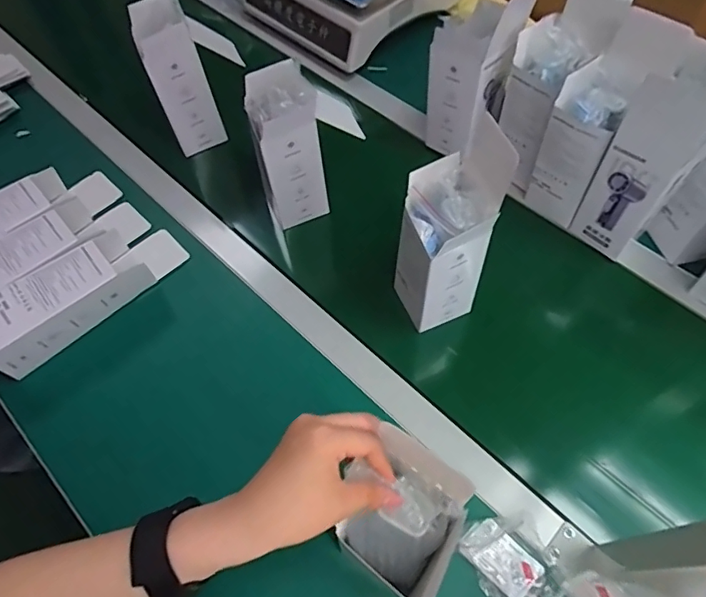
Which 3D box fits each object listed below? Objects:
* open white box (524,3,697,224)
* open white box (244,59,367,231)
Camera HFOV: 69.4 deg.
[{"bbox_3d":[0.281,-0.197,0.599,0.090,0.231,0.078,-42,67,-19],"label":"open white box"},{"bbox_3d":[-0.057,-0.191,0.640,0.120,0.189,0.076,-19,62,-8],"label":"open white box"}]

